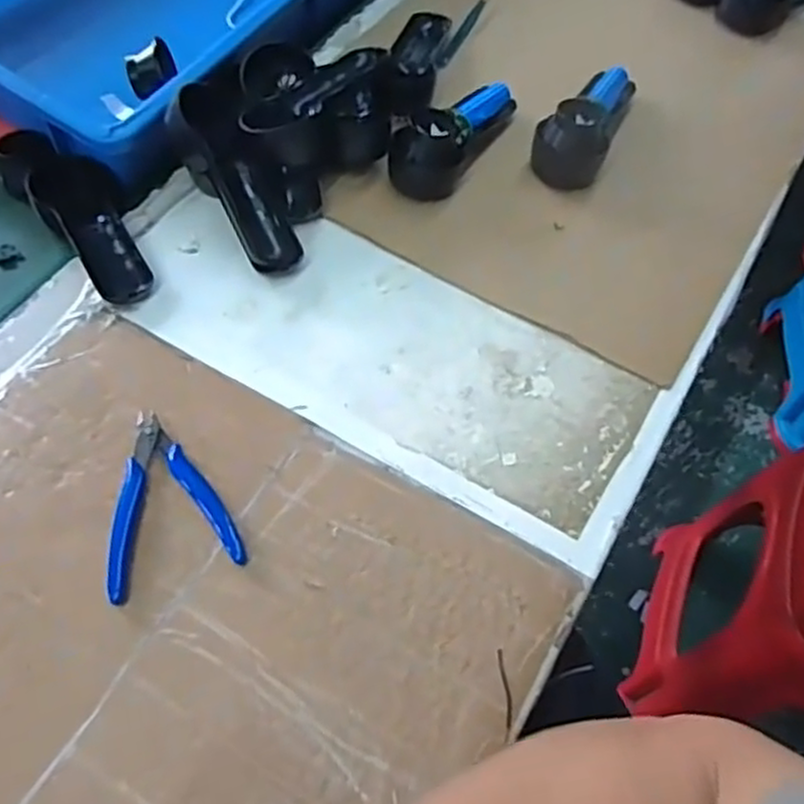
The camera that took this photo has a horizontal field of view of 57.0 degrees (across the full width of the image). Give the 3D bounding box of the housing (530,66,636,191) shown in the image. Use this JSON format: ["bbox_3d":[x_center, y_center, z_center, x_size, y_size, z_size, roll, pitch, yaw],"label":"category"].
[{"bbox_3d":[0.158,-0.247,0.633,0.059,0.043,0.140,23,62,10],"label":"housing"}]

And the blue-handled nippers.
[{"bbox_3d":[-0.148,0.057,0.455,0.077,0.010,0.114,-17,63,-12],"label":"blue-handled nippers"}]

